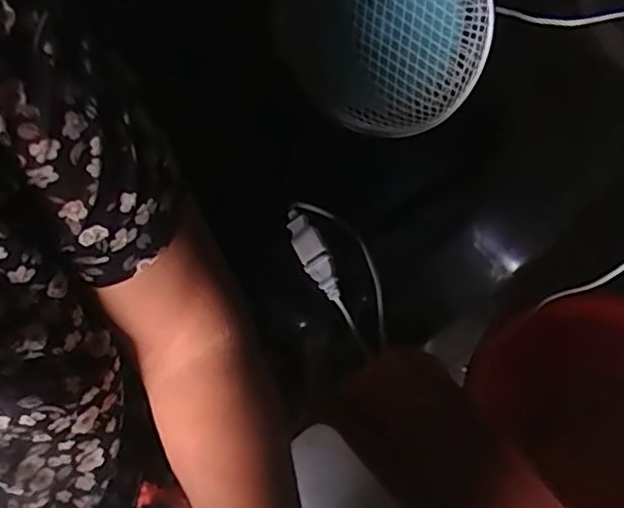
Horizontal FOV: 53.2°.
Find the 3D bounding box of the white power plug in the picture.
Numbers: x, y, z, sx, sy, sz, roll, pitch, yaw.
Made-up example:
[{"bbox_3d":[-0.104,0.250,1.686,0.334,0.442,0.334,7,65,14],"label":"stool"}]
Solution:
[{"bbox_3d":[-0.001,-0.002,0.519,0.021,0.017,0.086,-25,70,-13],"label":"white power plug"}]

